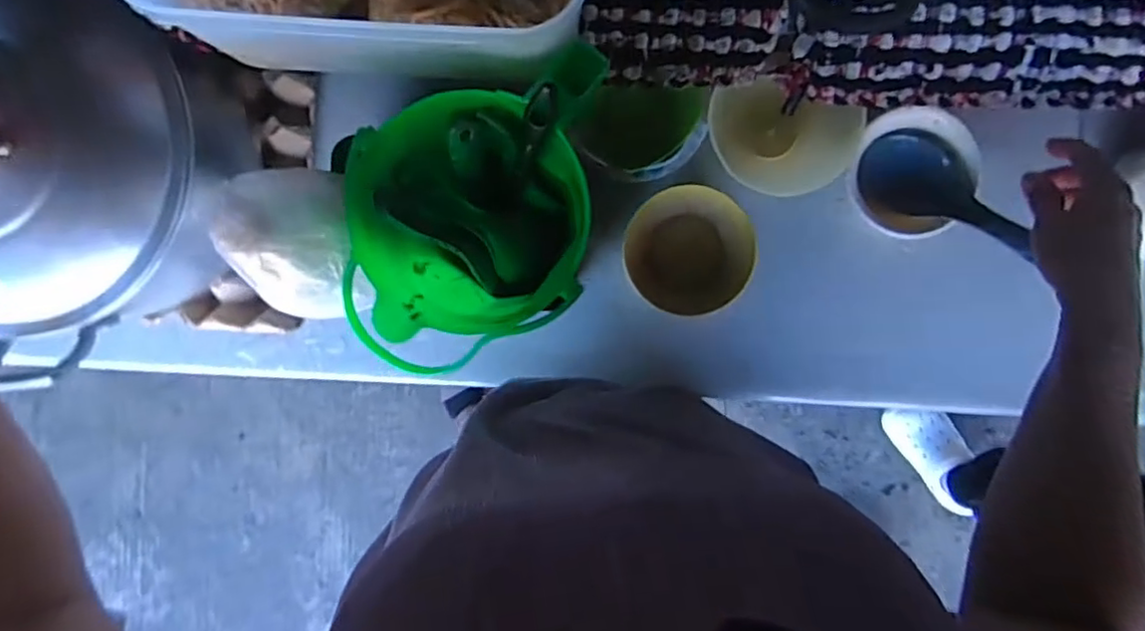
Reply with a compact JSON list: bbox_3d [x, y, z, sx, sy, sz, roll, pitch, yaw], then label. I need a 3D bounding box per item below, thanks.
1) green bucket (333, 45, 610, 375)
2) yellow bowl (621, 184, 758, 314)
[{"bbox_3d":[-0.067,-0.072,0.476,0.149,0.194,0.141,-11,92,0],"label":"green bucket"},{"bbox_3d":[0.109,-0.059,0.593,0.111,0.048,0.112,0,92,0],"label":"yellow bowl"}]

